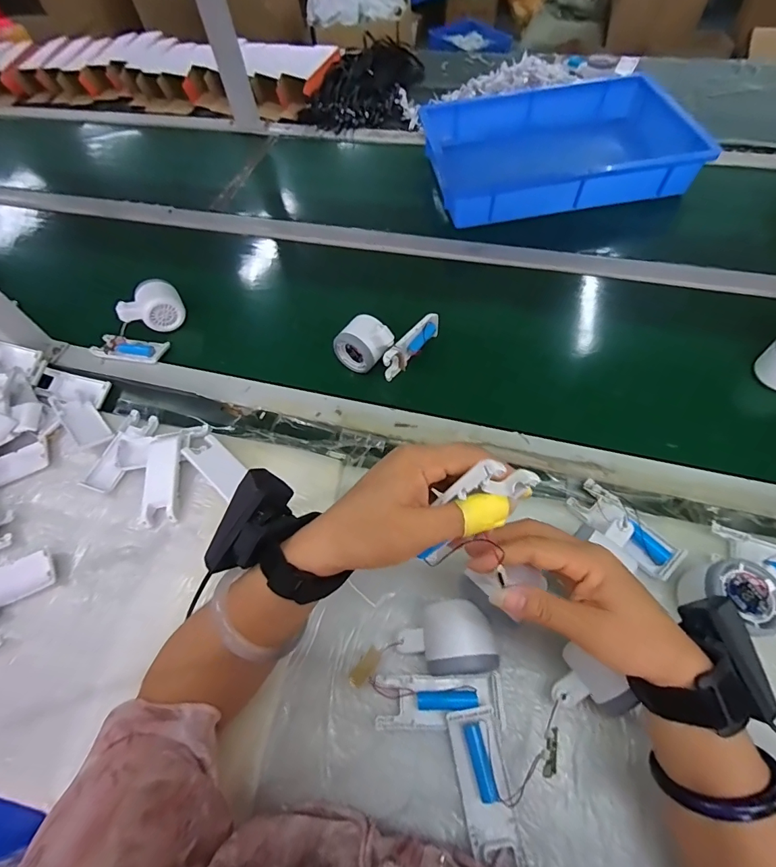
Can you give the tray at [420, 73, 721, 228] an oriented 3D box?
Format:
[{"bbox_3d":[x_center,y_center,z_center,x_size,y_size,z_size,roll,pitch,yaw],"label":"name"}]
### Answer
[{"bbox_3d":[0.294,-0.509,0.750,0.429,0.072,0.282,-8,59,0],"label":"tray"}]

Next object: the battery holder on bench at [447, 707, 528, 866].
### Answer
[{"bbox_3d":[0.075,0.271,0.322,0.037,0.015,0.099,-9,59,-1],"label":"battery holder on bench"}]

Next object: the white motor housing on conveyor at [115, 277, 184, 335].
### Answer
[{"bbox_3d":[-0.340,-0.179,0.608,0.080,0.059,0.045,-38,63,-17],"label":"white motor housing on conveyor"}]

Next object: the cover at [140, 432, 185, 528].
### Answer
[{"bbox_3d":[-0.252,0.049,0.470,0.038,0.012,0.102,-6,59,1],"label":"cover"}]

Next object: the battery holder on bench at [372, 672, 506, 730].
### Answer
[{"bbox_3d":[0.044,0.225,0.356,0.104,0.017,0.038,-3,59,3],"label":"battery holder on bench"}]

